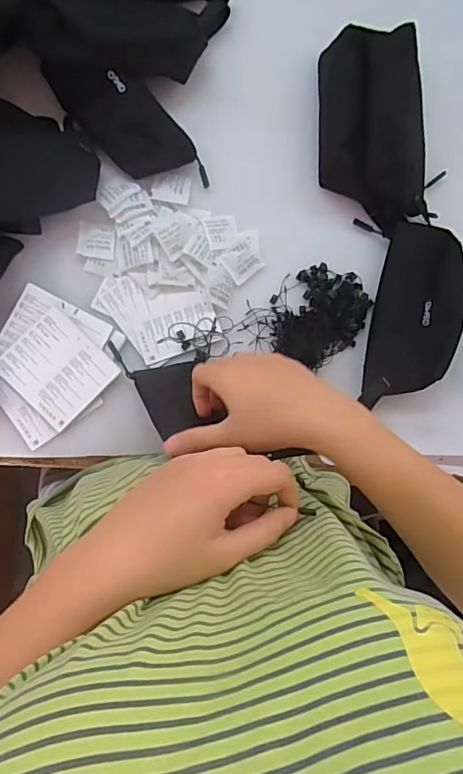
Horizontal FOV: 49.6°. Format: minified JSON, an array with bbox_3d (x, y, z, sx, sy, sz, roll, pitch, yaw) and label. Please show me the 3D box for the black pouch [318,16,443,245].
[{"bbox_3d":[0.162,-0.274,0.545,0.128,0.070,0.202,-3,87,-6],"label":"black pouch"}]

